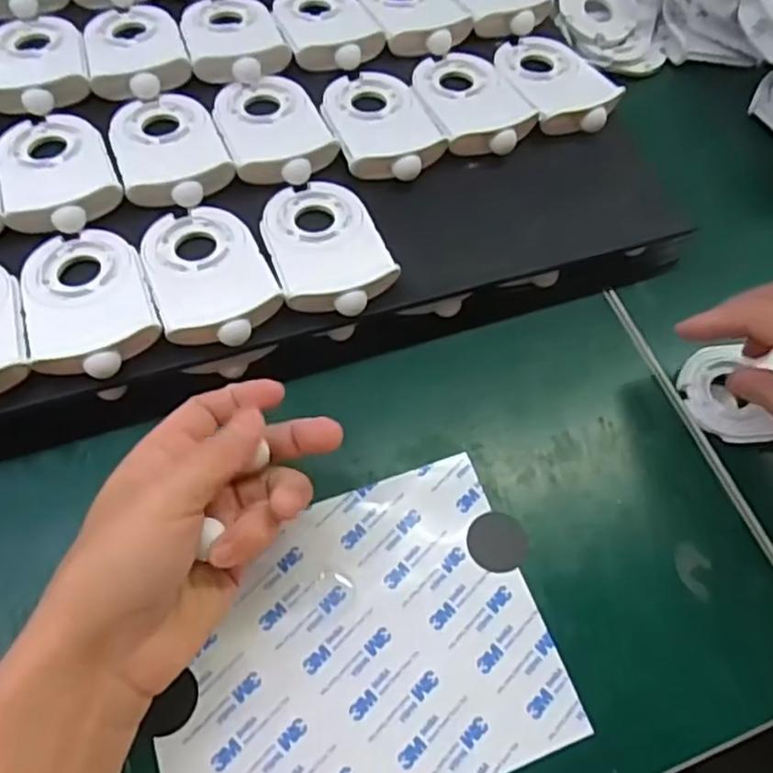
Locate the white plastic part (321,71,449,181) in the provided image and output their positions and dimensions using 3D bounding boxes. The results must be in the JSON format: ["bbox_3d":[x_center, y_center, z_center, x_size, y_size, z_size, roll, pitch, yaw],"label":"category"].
[{"bbox_3d":[-0.003,-0.156,0.400,0.059,0.013,0.089,-17,65,-12],"label":"white plastic part"}]

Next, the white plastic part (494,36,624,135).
[{"bbox_3d":[0.104,-0.193,0.427,0.056,0.016,0.083,-21,65,-13],"label":"white plastic part"}]

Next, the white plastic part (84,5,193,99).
[{"bbox_3d":[-0.155,-0.212,0.419,0.057,0.008,0.082,-16,64,-11],"label":"white plastic part"}]

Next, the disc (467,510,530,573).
[{"bbox_3d":[0.054,0.074,0.328,0.029,0.004,0.028,1,62,-3],"label":"disc"}]

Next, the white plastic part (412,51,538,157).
[{"bbox_3d":[0.052,-0.175,0.418,0.057,0.017,0.092,-17,65,-12],"label":"white plastic part"}]

